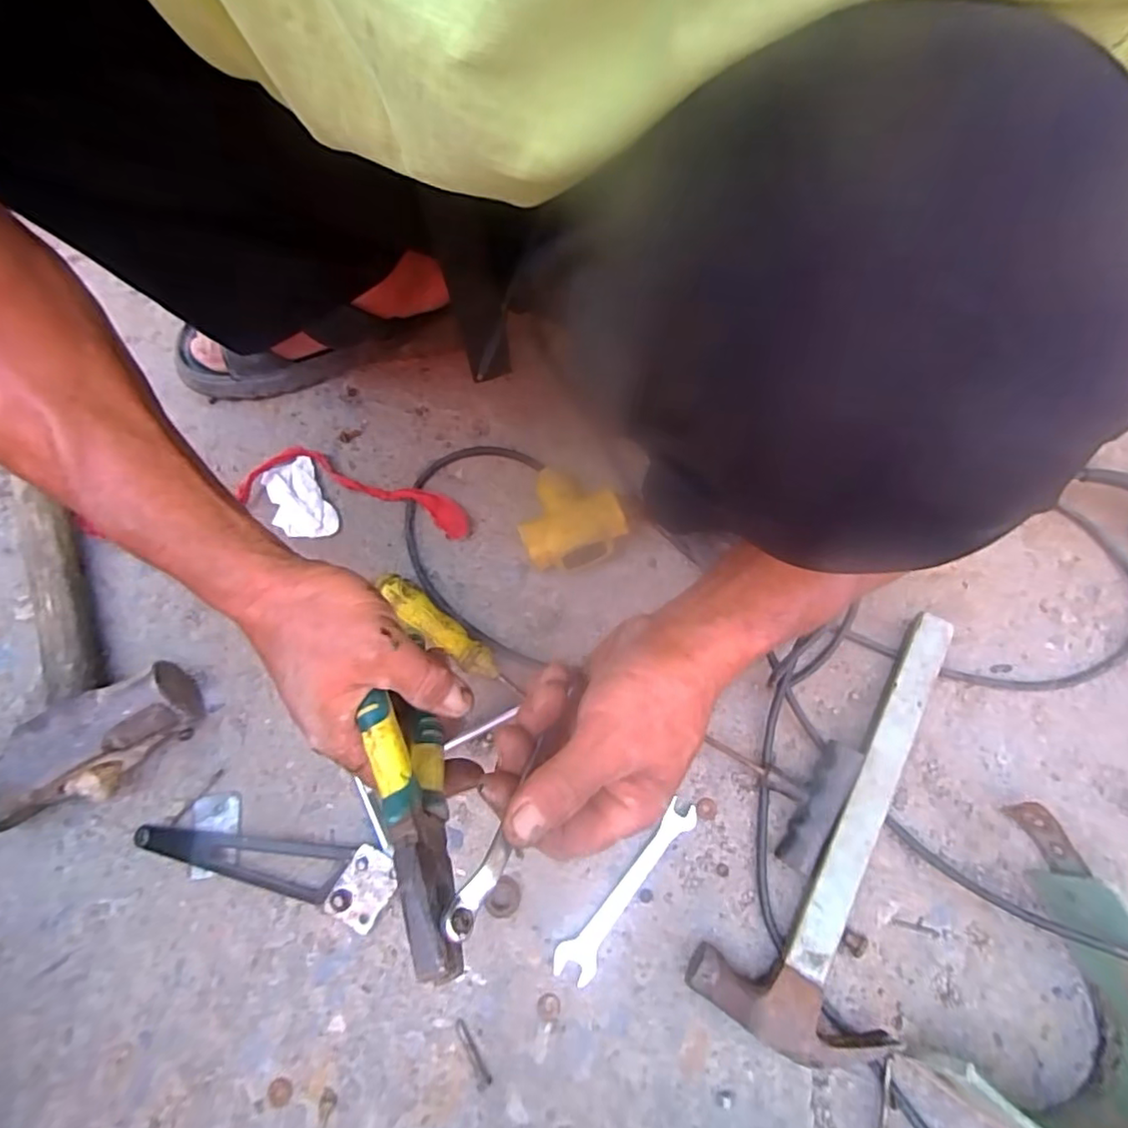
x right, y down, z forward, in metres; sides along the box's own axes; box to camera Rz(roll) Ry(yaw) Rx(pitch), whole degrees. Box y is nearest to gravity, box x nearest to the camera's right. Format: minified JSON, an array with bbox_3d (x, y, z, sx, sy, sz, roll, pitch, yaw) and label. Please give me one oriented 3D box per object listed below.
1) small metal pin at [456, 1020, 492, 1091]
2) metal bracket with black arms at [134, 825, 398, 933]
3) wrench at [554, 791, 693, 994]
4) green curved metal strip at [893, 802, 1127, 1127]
[{"bbox_3d":[-0.060,0.319,0.391,0.009,0.004,0.041,-28,73,-11],"label":"small metal pin"},{"bbox_3d":[-0.211,0.208,0.426,0.185,0.013,0.049,15,70,4],"label":"metal bracket with black arms"},{"bbox_3d":[0.046,0.230,0.428,0.025,0.008,0.141,39,74,12],"label":"wrench"},{"bbox_3d":[0.323,0.274,0.387,0.122,0.070,0.188,37,73,11],"label":"green curved metal strip"}]

